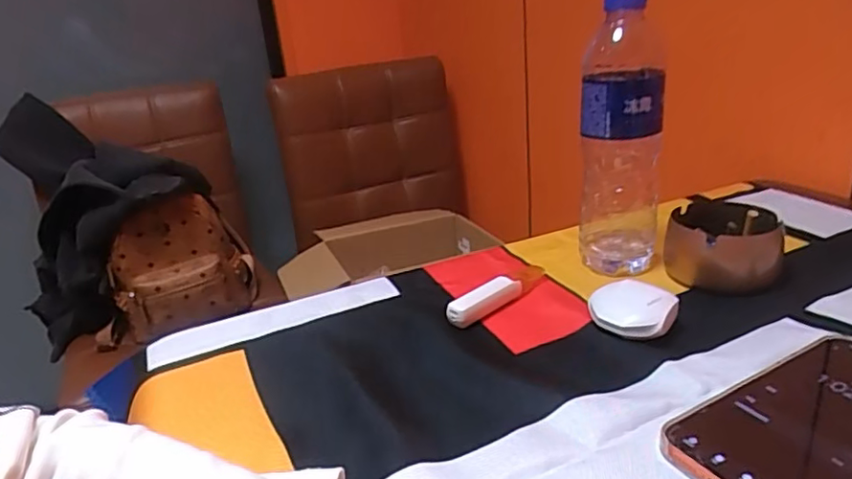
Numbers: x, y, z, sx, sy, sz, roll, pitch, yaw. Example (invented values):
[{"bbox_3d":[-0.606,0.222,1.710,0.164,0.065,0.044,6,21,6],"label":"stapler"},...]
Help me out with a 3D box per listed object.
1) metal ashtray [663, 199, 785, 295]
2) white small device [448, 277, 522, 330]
[{"bbox_3d":[0.241,0.004,0.491,0.085,0.046,0.078,4,25,24],"label":"metal ashtray"},{"bbox_3d":[0.046,0.046,0.469,0.069,0.018,0.020,-26,30,-38],"label":"white small device"}]

